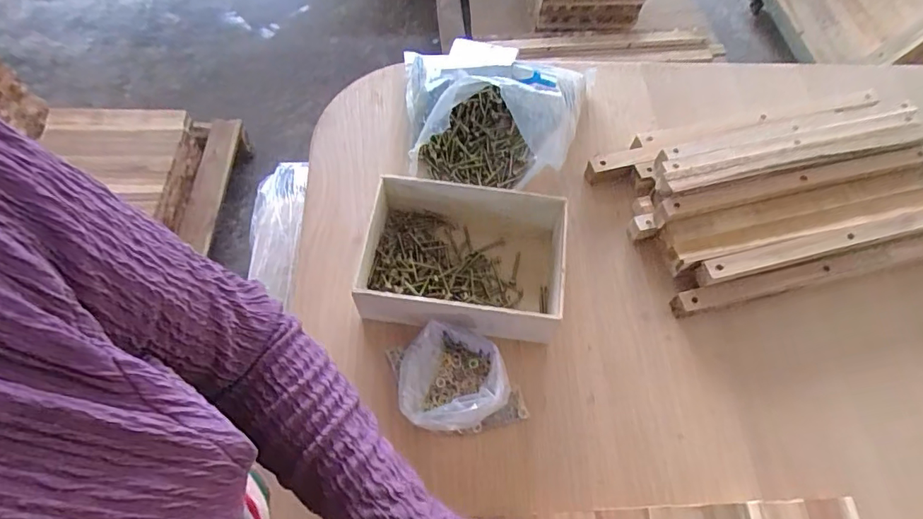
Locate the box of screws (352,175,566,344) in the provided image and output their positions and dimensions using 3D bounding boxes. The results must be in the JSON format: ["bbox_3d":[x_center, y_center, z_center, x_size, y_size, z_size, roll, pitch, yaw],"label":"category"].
[{"bbox_3d":[0.000,0.003,0.511,0.193,0.074,0.136,5,63,0],"label":"box of screws"}]

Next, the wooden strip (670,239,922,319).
[{"bbox_3d":[0.401,0.011,0.548,0.370,0.027,0.024,-12,65,-9],"label":"wooden strip"}]

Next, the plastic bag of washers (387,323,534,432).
[{"bbox_3d":[-0.005,0.106,0.465,0.109,0.051,0.100,-14,65,-10],"label":"plastic bag of washers"}]

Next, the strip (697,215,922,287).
[{"bbox_3d":[0.398,-0.019,0.534,0.321,0.017,0.021,-12,65,-9],"label":"strip"}]

